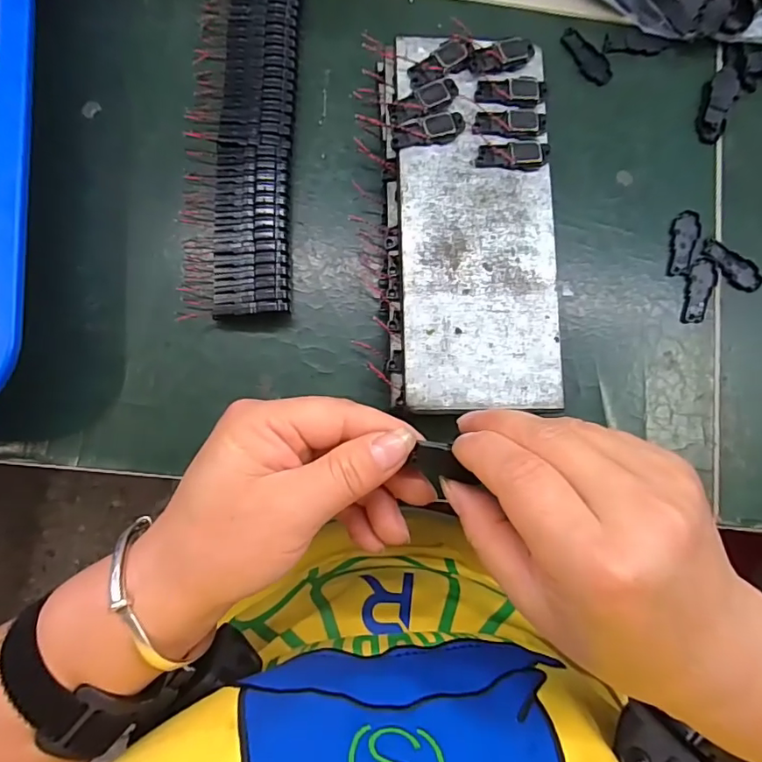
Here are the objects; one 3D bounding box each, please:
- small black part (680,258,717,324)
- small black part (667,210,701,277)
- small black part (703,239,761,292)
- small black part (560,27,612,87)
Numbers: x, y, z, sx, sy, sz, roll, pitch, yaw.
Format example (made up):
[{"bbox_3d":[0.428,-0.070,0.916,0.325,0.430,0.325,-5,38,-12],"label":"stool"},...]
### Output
[{"bbox_3d":[0.182,-0.052,0.292,0.016,0.004,0.041,24,82,-1],"label":"small black part"},{"bbox_3d":[0.177,-0.080,0.295,0.017,0.004,0.040,11,83,-3],"label":"small black part"},{"bbox_3d":[0.205,-0.068,0.297,0.038,0.004,0.016,35,82,0],"label":"small black part"},{"bbox_3d":[0.125,-0.197,0.307,0.017,0.004,0.040,-33,87,-7],"label":"small black part"}]

